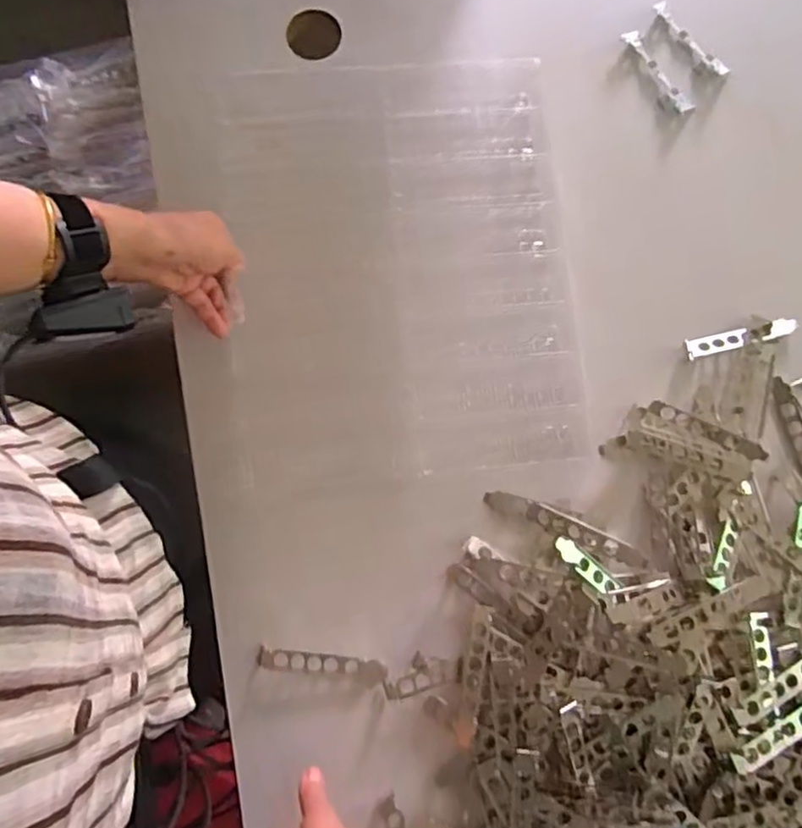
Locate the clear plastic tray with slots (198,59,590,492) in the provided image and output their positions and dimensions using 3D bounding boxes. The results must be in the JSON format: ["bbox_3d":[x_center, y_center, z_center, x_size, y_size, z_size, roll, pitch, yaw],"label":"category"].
[{"bbox_3d":[-0.006,-0.144,0.652,0.336,0.035,0.421,-5,80,-1],"label":"clear plastic tray with slots"}]

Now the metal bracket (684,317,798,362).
[{"bbox_3d":[0.346,-0.078,0.671,0.113,0.010,0.019,-11,81,-3],"label":"metal bracket"}]

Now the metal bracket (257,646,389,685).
[{"bbox_3d":[-0.073,0.234,0.619,0.120,0.004,0.021,10,79,-2],"label":"metal bracket"}]

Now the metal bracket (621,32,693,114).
[{"bbox_3d":[0.276,-0.367,0.715,0.020,0.014,0.110,-31,81,-5],"label":"metal bracket"}]

